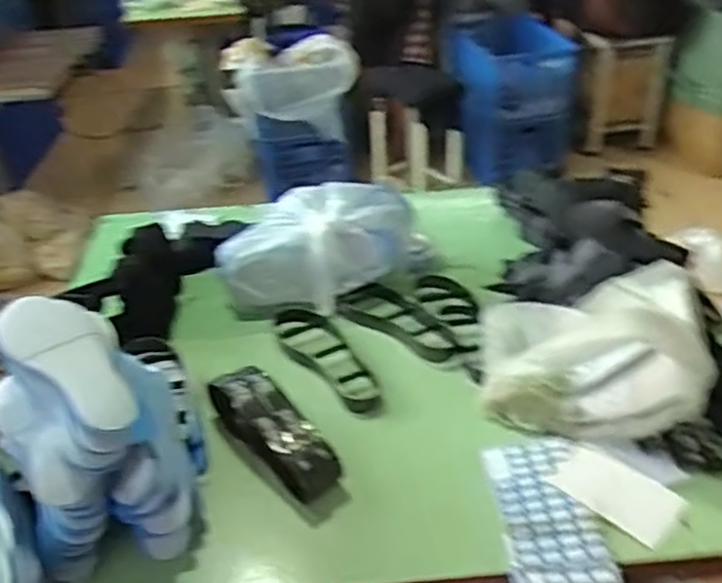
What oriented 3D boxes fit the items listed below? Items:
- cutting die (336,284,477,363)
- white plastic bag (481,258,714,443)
[{"bbox_3d":[0.082,0.054,1.316,0.269,0.050,0.106,22,46,31],"label":"cutting die"},{"bbox_3d":[0.356,0.073,1.133,0.327,0.186,0.254,1,39,9],"label":"white plastic bag"}]

